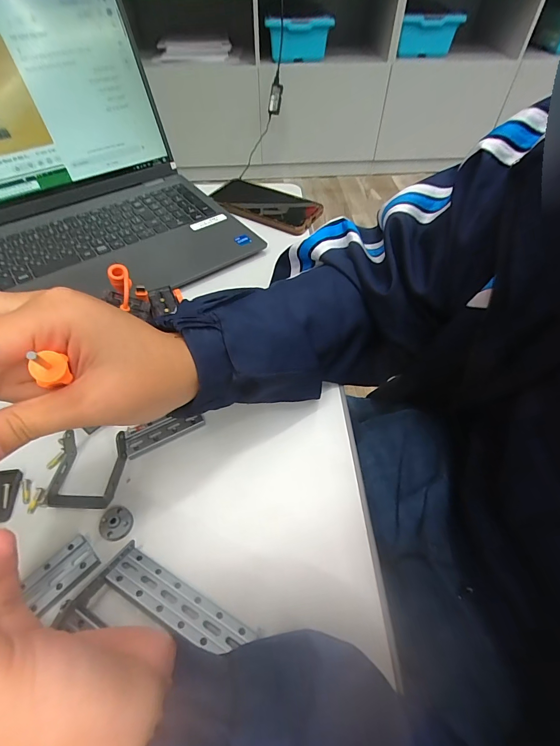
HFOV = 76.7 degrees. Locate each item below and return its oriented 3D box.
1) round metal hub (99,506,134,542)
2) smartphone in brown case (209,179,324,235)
[{"bbox_3d":[-0.115,0.105,0.248,0.022,0.007,0.022,0,52,0],"label":"round metal hub"},{"bbox_3d":[-0.025,-0.243,0.510,0.162,0.017,0.086,28,57,20],"label":"smartphone in brown case"}]

